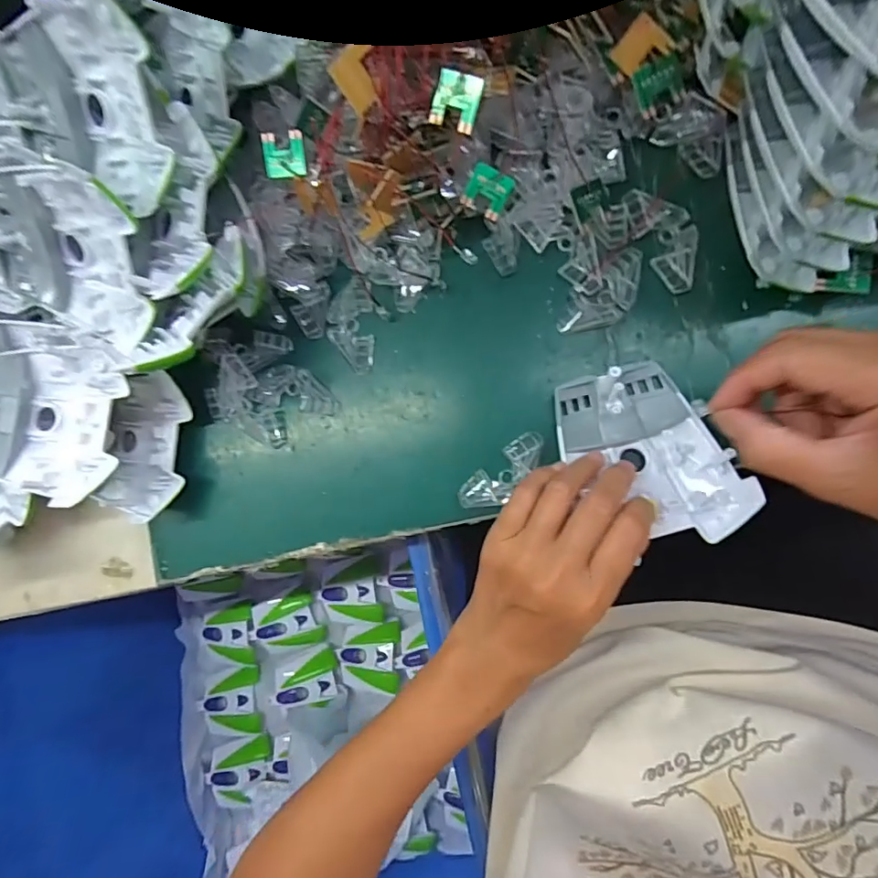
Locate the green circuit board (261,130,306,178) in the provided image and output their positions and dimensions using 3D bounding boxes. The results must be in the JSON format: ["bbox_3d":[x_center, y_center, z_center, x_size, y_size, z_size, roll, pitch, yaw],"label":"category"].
[{"bbox_3d":[-0.097,-0.178,0.320,0.026,0.006,0.025,0,118,7],"label":"green circuit board"}]

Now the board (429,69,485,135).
[{"bbox_3d":[0.009,-0.179,0.270,0.025,0.004,0.026,24,112,11],"label":"board"}]

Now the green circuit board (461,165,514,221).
[{"bbox_3d":[0.029,-0.151,0.310,0.025,0.004,0.026,28,110,-3],"label":"green circuit board"}]

